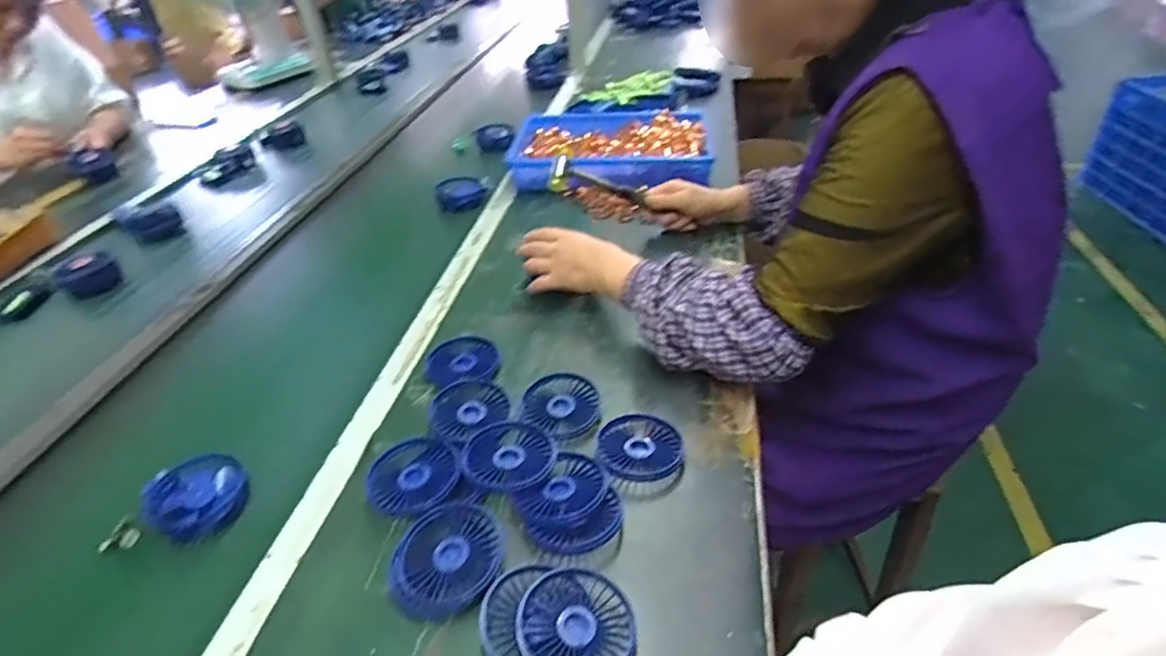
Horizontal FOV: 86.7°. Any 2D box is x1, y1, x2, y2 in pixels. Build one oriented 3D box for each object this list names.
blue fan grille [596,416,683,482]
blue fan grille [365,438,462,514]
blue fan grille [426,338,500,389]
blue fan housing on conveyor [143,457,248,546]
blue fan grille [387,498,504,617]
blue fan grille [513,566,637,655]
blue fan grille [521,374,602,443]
[{"bbox_3d":[0.057,0.120,0.618,0.081,0.027,0.085,-3,37,3],"label":"blue fan grille"},{"bbox_3d":[-0.163,0.142,0.594,0.091,0.016,0.083,-3,37,3],"label":"blue fan grille"},{"bbox_3d":[-0.143,0.038,0.745,0.088,0.009,0.088,-3,37,3],"label":"blue fan grille"},{"bbox_3d":[-0.388,0.167,0.620,0.093,0.029,0.085,19,43,29],"label":"blue fan housing on conveyor"},{"bbox_3d":[-0.114,0.193,0.521,0.093,0.025,0.083,-23,41,-22],"label":"blue fan grille"},{"bbox_3d":[-0.005,0.226,0.472,0.086,0.030,0.086,-3,37,3],"label":"blue fan grille"},{"bbox_3d":[-0.021,0.087,0.668,0.080,0.025,0.081,-3,37,3],"label":"blue fan grille"}]

